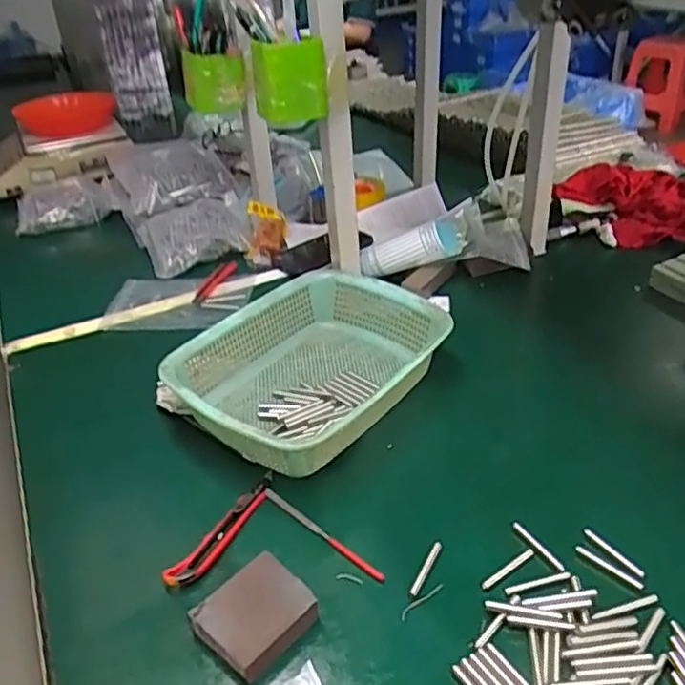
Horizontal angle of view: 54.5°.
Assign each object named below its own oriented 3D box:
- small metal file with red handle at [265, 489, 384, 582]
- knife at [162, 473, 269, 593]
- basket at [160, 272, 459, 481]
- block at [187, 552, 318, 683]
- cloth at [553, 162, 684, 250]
[{"bbox_3d":[-0.018,0.174,0.611,0.149,0.007,0.012,27,43,37],"label":"small metal file with red handle"},{"bbox_3d":[-0.108,0.172,0.617,0.027,0.010,0.147,15,37,25],"label":"knife"},{"bbox_3d":[-0.030,0.029,0.763,0.231,0.084,0.314,23,40,33],"label":"basket"},{"bbox_3d":[-0.069,0.218,0.530,0.073,0.026,0.078,26,43,36],"label":"block"},{"bbox_3d":[0.495,-0.228,1.101,0.272,0.071,0.249,2,34,9],"label":"cloth"}]

